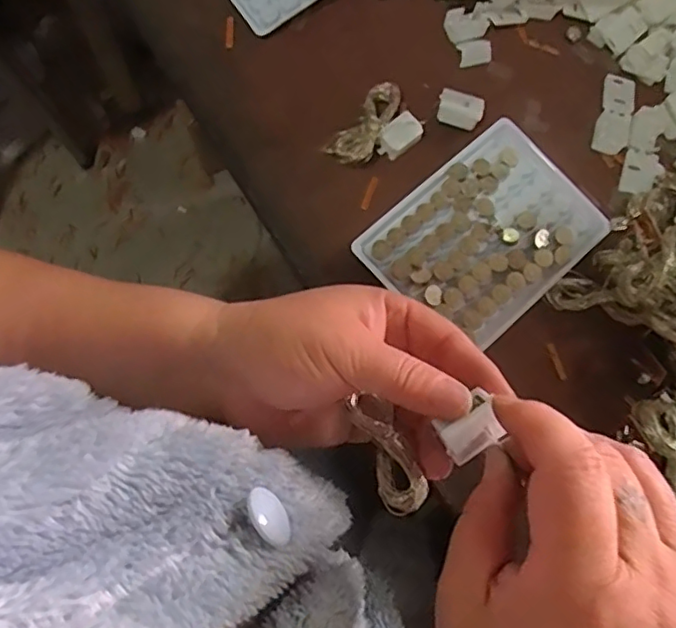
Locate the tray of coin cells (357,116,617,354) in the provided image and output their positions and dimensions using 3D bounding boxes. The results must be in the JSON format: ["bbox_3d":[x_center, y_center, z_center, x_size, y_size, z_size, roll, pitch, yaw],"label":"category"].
[{"bbox_3d":[0.087,-0.046,0.346,0.129,0.016,0.094,-41,82,-12],"label":"tray of coin cells"}]

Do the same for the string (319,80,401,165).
[{"bbox_3d":[0.019,-0.114,0.356,0.025,0.016,0.059,38,77,5],"label":"string"}]

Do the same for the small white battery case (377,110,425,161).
[{"bbox_3d":[0.039,-0.109,0.360,0.031,0.014,0.017,-38,82,-12],"label":"small white battery case"}]

